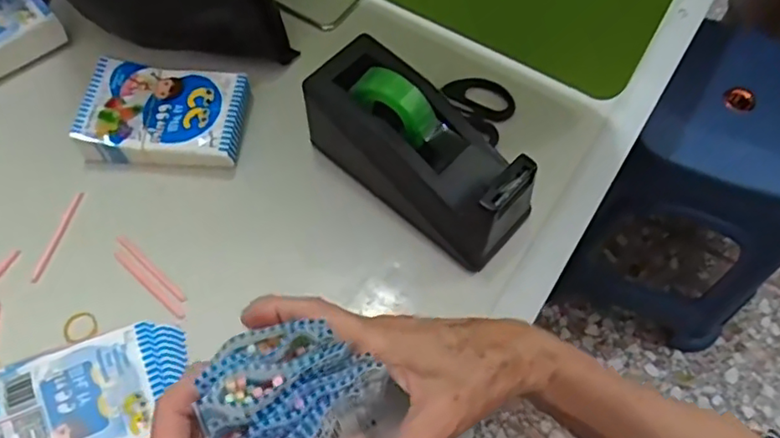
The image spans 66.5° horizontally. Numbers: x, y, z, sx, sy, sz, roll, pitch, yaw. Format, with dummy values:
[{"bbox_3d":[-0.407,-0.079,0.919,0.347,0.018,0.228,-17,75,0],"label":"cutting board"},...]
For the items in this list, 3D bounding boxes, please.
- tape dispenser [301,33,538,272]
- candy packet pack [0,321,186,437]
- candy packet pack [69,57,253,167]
[{"bbox_3d":[0.018,-0.044,0.372,0.153,0.081,0.056,40,68,18],"label":"tape dispenser"},{"bbox_3d":[-0.174,0.106,0.335,0.117,0.014,0.070,-18,64,-11],"label":"candy packet pack"},{"bbox_3d":[-0.155,-0.071,0.418,0.106,0.031,0.071,5,62,1],"label":"candy packet pack"}]

